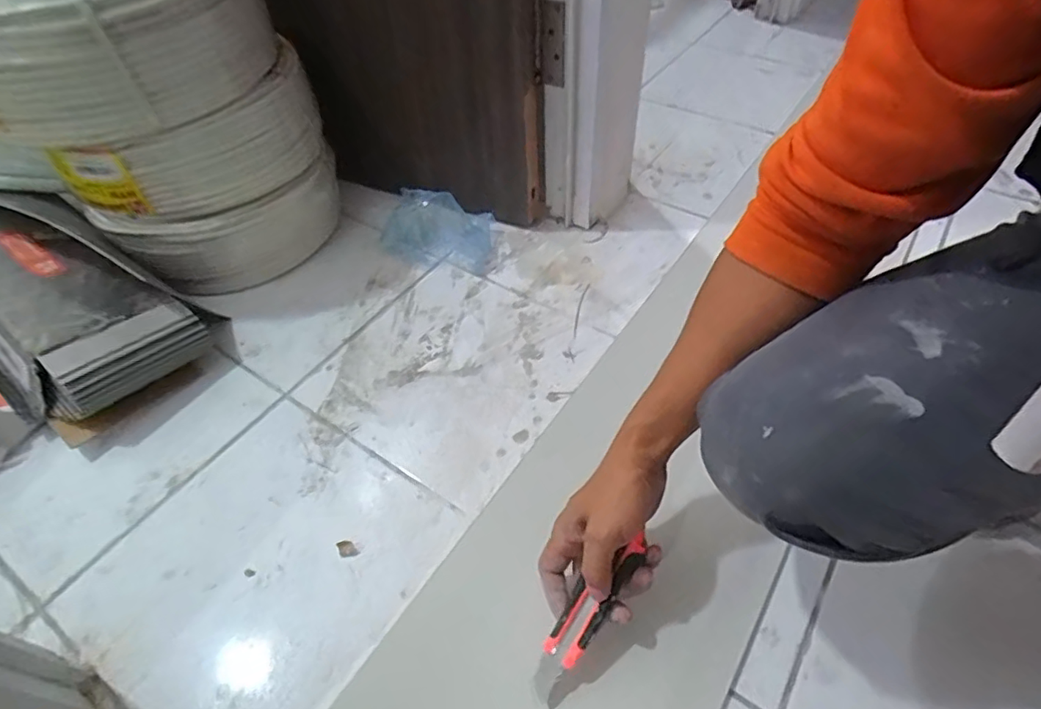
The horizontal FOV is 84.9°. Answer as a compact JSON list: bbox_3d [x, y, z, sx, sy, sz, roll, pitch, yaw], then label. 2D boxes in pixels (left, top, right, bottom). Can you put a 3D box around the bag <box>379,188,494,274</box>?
[{"bbox_3d":[-0.127,-0.184,0.856,0.174,0.060,0.097,7,49,9],"label":"bag"}]

